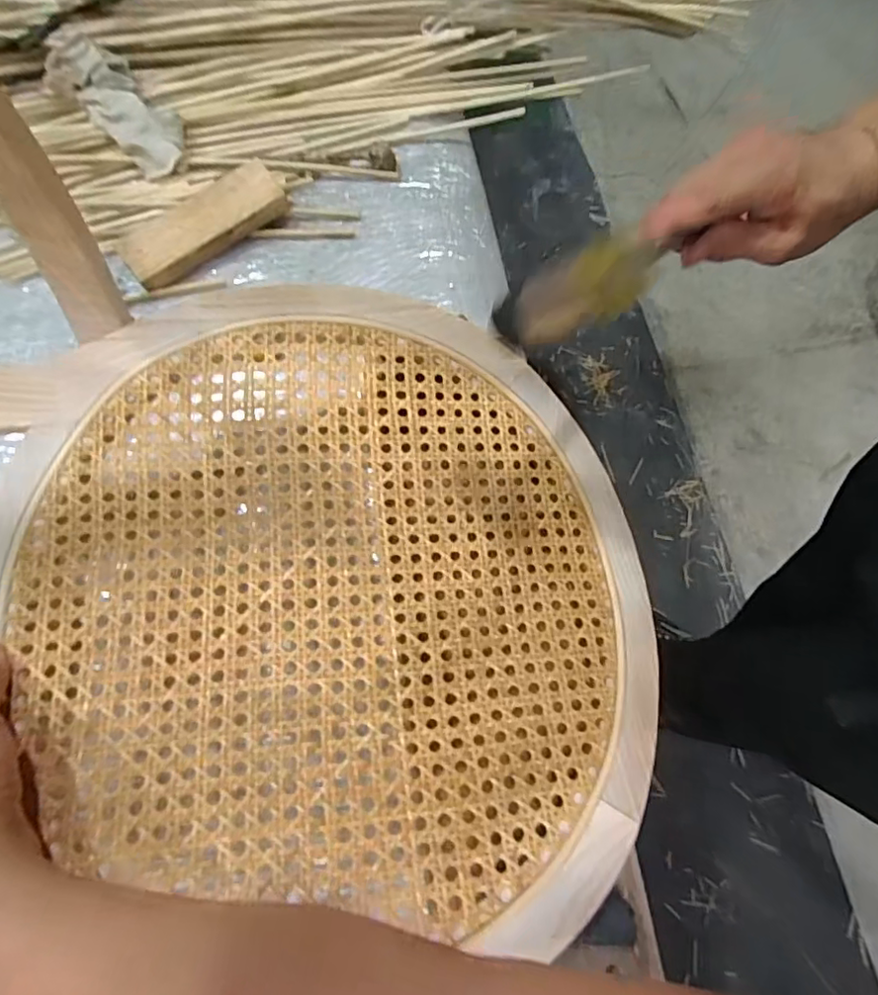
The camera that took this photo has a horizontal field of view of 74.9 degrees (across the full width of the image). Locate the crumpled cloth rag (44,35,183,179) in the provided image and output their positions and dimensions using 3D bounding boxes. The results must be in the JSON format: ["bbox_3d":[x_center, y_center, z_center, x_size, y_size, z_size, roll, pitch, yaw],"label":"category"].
[{"bbox_3d":[-0.333,-0.414,0.591,0.185,0.046,0.078,41,77,14],"label":"crumpled cloth rag"}]

